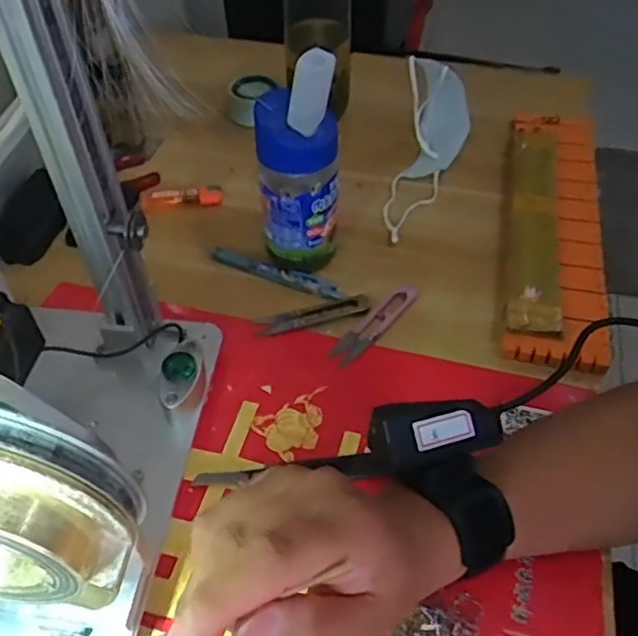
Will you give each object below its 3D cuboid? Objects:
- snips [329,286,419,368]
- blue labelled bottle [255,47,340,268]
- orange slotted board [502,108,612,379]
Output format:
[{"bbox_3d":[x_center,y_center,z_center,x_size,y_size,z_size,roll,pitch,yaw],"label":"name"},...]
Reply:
[{"bbox_3d":[0.047,0.005,0.545,0.023,0.004,0.100,34,58,28],"label":"snips"},{"bbox_3d":[-0.016,-0.122,0.534,0.066,0.193,0.054,-5,49,-2],"label":"blue labelled bottle"},{"bbox_3d":[0.225,-0.099,0.620,0.087,0.020,0.343,9,50,10],"label":"orange slotted board"}]

